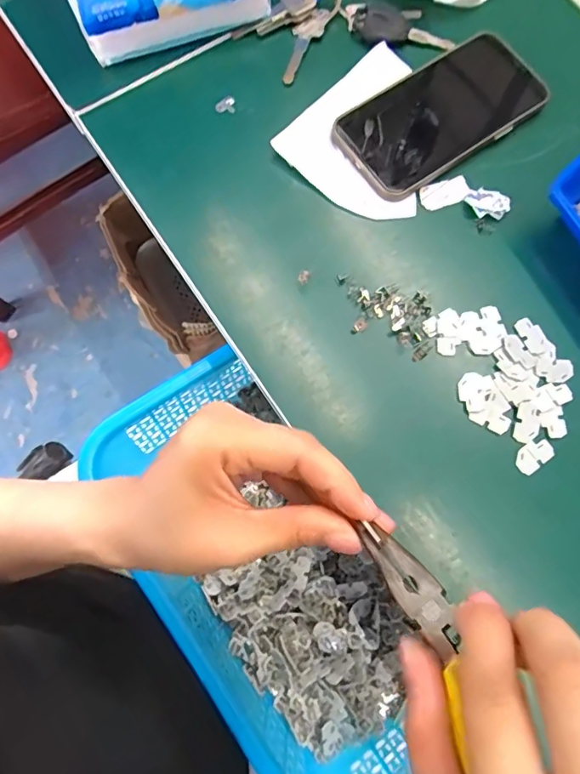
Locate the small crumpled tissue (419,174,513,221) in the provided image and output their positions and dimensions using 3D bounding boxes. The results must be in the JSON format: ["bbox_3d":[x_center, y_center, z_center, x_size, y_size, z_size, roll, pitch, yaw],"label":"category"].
[{"bbox_3d":[0.128,-0.140,0.369,0.062,0.010,0.031,13,77,1],"label":"small crumpled tissue"}]

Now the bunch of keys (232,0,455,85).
[{"bbox_3d":[0.039,-0.287,0.394,0.155,0.014,0.077,-17,78,-6],"label":"bunch of keys"}]

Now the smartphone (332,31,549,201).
[{"bbox_3d":[0.112,-0.204,0.380,0.150,0.011,0.078,-33,80,-9],"label":"smartphone"}]

